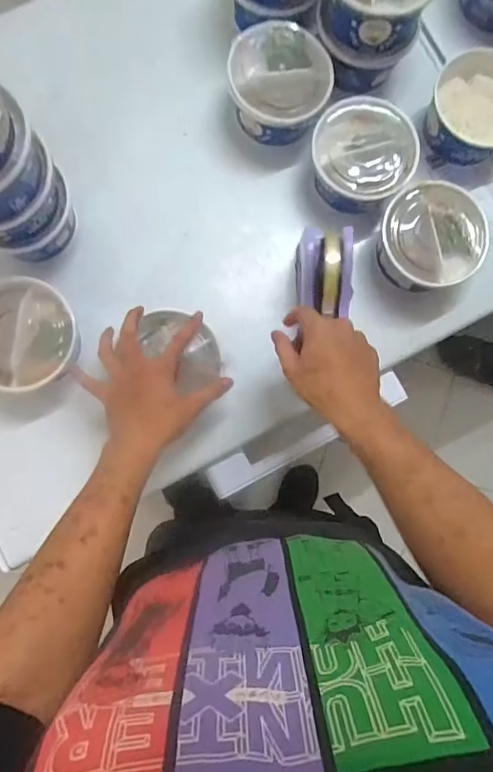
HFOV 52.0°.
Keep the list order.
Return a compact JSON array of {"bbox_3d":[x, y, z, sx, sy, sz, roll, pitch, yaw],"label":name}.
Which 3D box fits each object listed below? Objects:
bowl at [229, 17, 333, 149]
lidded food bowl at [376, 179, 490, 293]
[{"bbox_3d":[0.041,-0.377,0.639,0.123,0.075,0.124,6,83,-2],"label":"bowl"},{"bbox_3d":[0.226,-0.180,0.627,0.124,0.075,0.120,0,83,-3],"label":"lidded food bowl"}]

